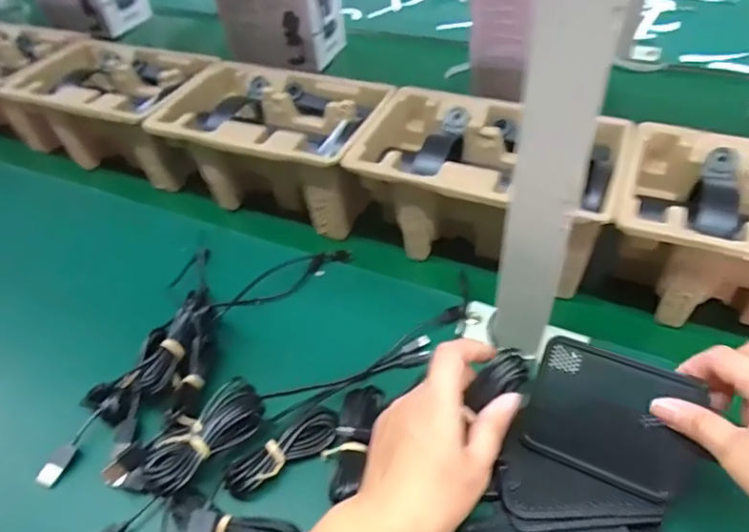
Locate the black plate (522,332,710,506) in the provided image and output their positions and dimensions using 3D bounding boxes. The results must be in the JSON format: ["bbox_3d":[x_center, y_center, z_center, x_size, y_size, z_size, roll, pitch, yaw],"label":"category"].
[{"bbox_3d":[0.152,0.097,0.348,0.097,0.006,0.079,16,89,28],"label":"black plate"}]

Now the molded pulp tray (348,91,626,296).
[{"bbox_3d":[0.101,-0.075,0.507,0.236,0.101,0.143,16,47,21],"label":"molded pulp tray"}]

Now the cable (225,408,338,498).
[{"bbox_3d":[-0.066,0.130,0.388,0.088,0.013,0.029,-30,48,-24],"label":"cable"}]

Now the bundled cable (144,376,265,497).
[{"bbox_3d":[-0.121,0.121,0.390,0.041,0.029,0.096,30,53,31],"label":"bundled cable"}]

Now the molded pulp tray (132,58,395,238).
[{"bbox_3d":[-0.119,-0.132,0.591,0.266,0.105,0.151,14,46,20],"label":"molded pulp tray"}]

